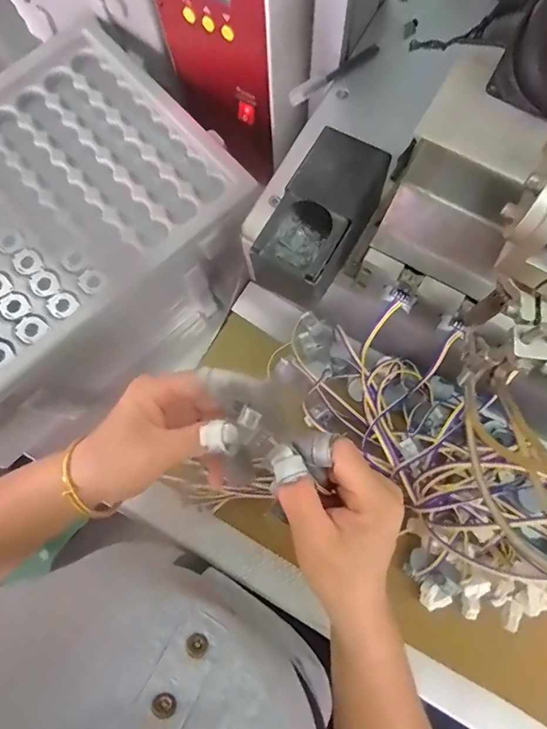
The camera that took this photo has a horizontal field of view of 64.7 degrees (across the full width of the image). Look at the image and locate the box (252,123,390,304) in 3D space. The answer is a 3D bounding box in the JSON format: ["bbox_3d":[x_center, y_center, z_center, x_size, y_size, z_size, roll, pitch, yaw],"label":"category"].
[{"bbox_3d":[0.032,-0.106,0.324,0.062,0.064,0.115,29,81,8],"label":"box"}]

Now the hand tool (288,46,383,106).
[{"bbox_3d":[0.055,-0.264,0.393,0.096,0.007,0.013,-35,79,-5],"label":"hand tool"}]

